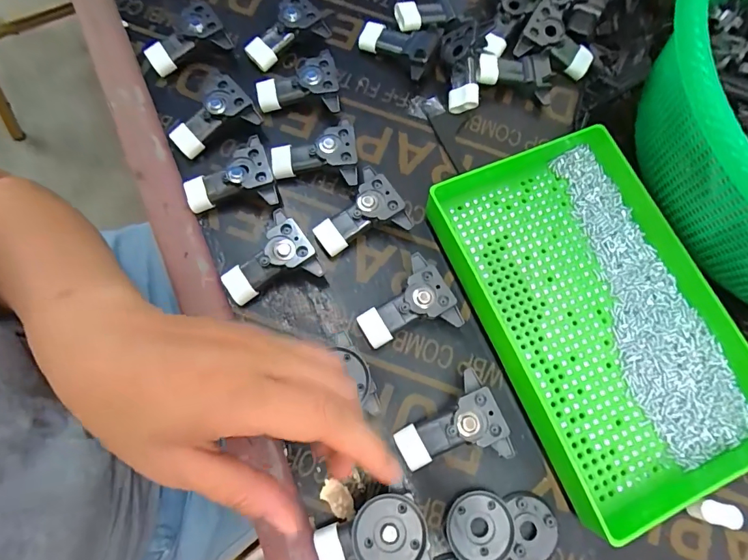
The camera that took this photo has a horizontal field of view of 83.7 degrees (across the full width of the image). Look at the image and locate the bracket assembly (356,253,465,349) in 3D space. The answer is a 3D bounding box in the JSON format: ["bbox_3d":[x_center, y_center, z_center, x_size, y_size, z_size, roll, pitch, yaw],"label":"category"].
[{"bbox_3d":[0.021,0.021,0.294,0.064,0.025,0.055,-29,77,-10],"label":"bracket assembly"}]

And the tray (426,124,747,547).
[{"bbox_3d":[0.163,0.025,0.293,0.162,0.033,0.260,-22,76,-9],"label":"tray"}]

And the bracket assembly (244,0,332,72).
[{"bbox_3d":[-0.076,-0.204,0.345,0.065,0.018,0.042,-37,78,5],"label":"bracket assembly"}]

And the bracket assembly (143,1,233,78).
[{"bbox_3d":[-0.154,-0.197,0.340,0.065,0.024,0.039,-22,76,-9],"label":"bracket assembly"}]

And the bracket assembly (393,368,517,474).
[{"bbox_3d":[0.049,0.099,0.273,0.066,0.026,0.055,-22,76,-9],"label":"bracket assembly"}]

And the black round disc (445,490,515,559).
[{"bbox_3d":[0.067,0.158,0.265,0.041,0.005,0.042,1,74,-2],"label":"black round disc"}]

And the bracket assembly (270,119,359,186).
[{"bbox_3d":[-0.046,-0.094,0.321,0.067,0.014,0.045,-8,75,11],"label":"bracket assembly"}]

